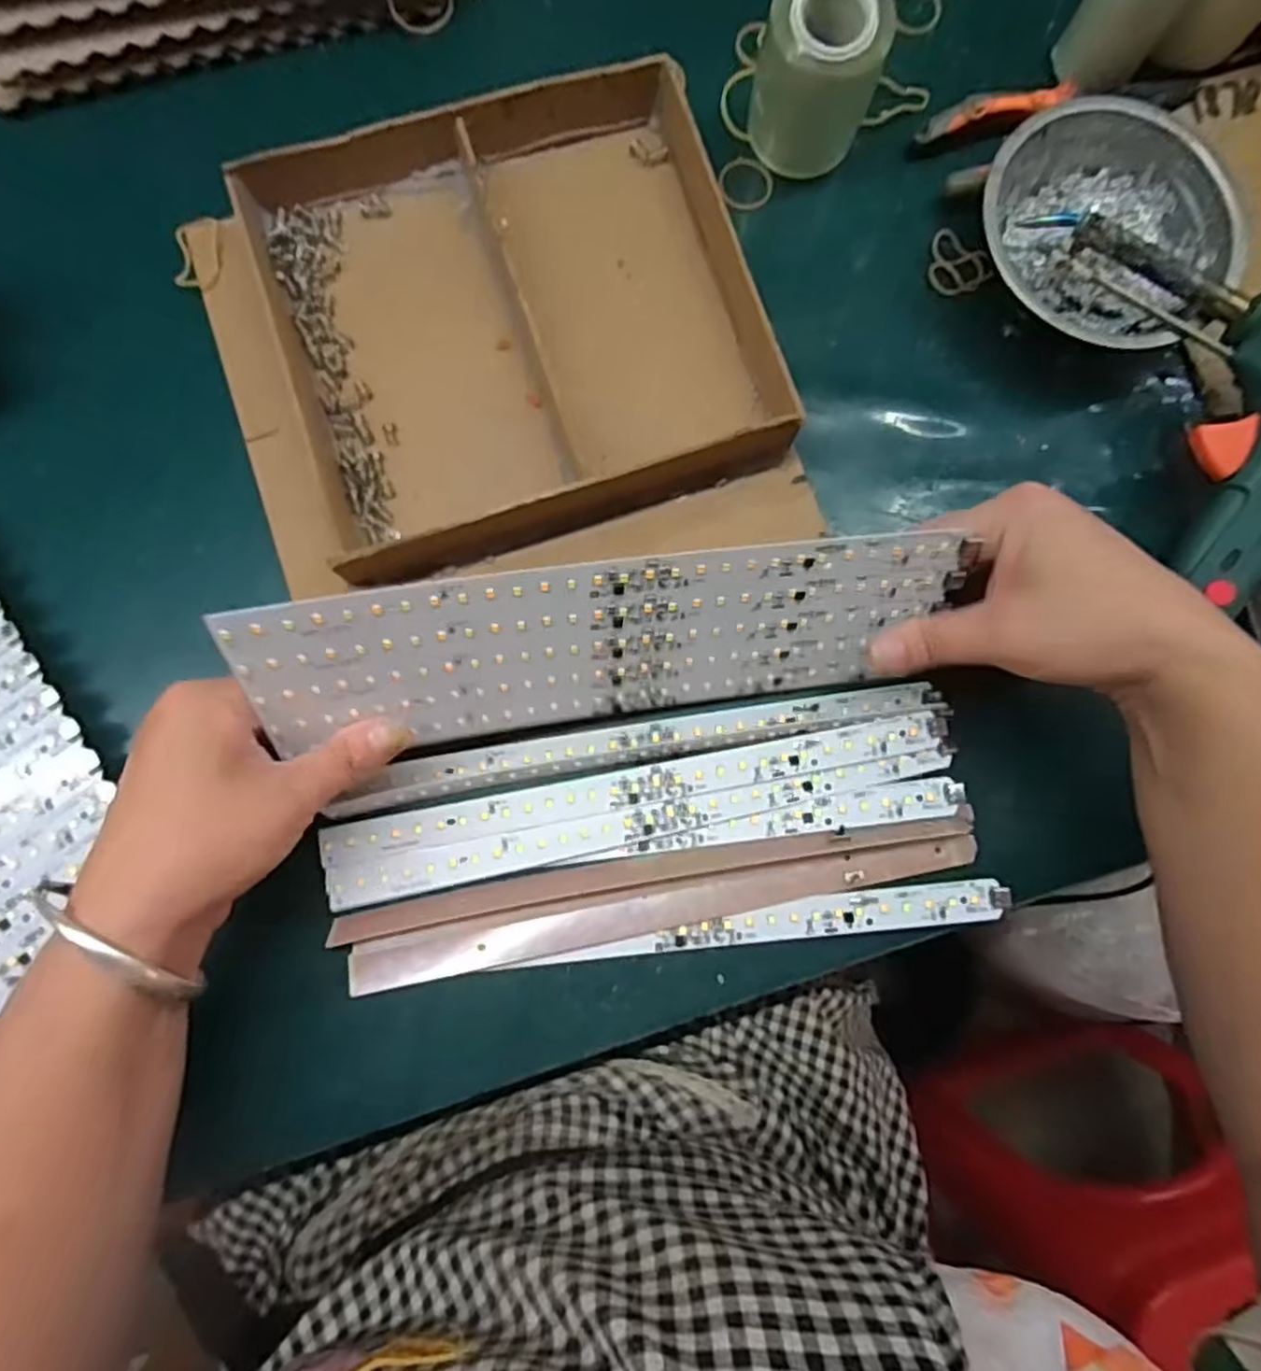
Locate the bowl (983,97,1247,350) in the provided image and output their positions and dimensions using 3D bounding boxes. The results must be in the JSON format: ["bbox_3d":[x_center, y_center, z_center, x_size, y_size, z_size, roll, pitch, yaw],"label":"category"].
[{"bbox_3d":[0.233,-0.224,0.367,0.123,0.042,0.115,43,82,2],"label":"bowl"}]

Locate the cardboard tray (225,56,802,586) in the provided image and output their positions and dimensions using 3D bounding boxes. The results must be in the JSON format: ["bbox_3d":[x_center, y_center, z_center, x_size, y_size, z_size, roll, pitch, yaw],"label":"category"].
[{"bbox_3d":[-0.051,-0.176,0.348,0.227,0.037,0.214,-16,85,-4],"label":"cardboard tray"}]

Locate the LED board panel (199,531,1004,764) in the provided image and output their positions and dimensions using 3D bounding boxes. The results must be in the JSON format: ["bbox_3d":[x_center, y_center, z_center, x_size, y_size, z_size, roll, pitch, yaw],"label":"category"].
[{"bbox_3d":[-0.004,-0.016,0.297,0.278,0.081,0.008,-8,48,-9],"label":"LED board panel"}]

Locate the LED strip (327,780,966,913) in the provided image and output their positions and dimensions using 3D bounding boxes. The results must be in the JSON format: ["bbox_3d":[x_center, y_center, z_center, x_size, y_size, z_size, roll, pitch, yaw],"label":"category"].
[{"bbox_3d":[0.008,0.070,0.327,0.279,0.007,0.019,-8,77,-2],"label":"LED strip"}]

